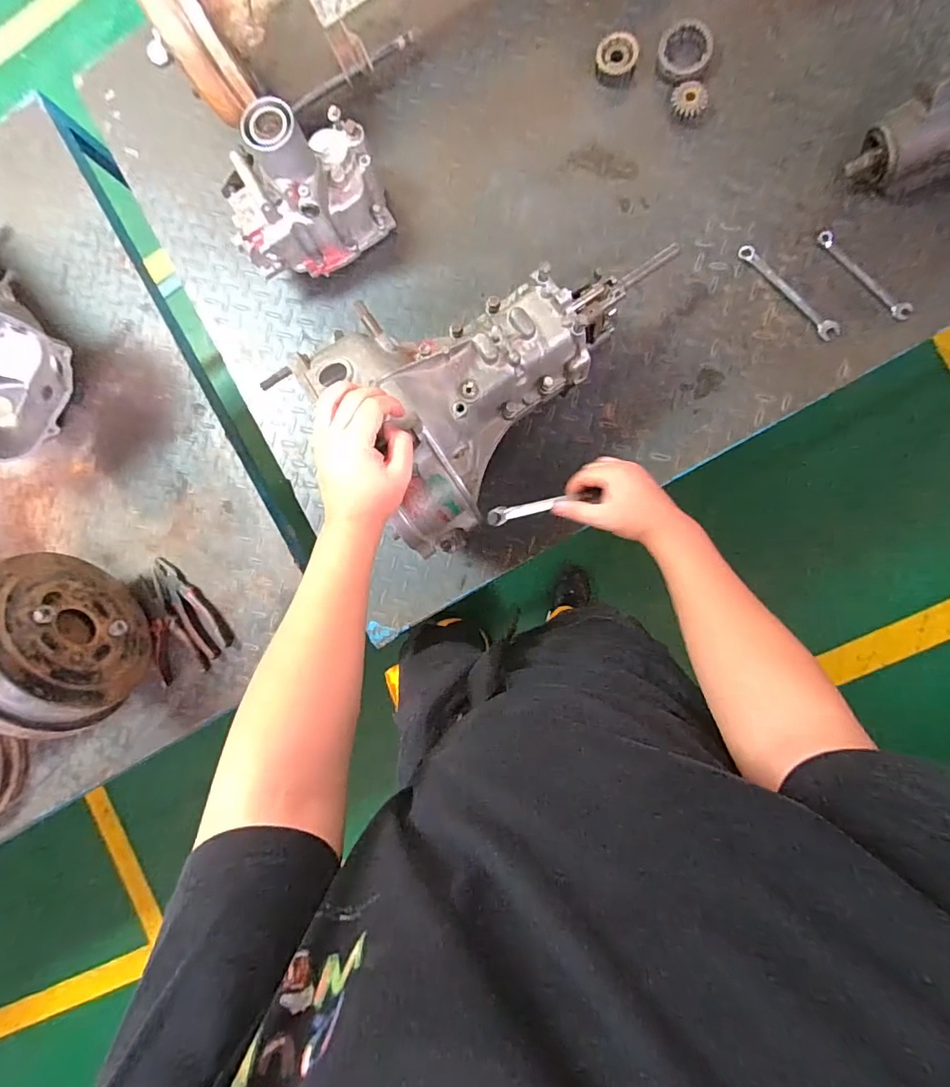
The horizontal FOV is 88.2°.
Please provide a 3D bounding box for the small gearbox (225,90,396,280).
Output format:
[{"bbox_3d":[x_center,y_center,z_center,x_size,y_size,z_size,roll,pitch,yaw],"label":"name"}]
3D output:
[{"bbox_3d":[-0.247,-0.497,0.690,0.219,0.192,0.141,-23,89,9],"label":"small gearbox"}]

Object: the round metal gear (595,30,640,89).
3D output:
[{"bbox_3d":[0.202,-0.690,0.696,0.056,0.016,0.065,4,93,8],"label":"round metal gear"}]

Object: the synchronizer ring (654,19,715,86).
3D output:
[{"bbox_3d":[0.293,-0.686,0.686,0.076,0.019,0.087,-2,92,8],"label":"synchronizer ring"}]

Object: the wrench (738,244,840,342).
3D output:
[{"bbox_3d":[0.432,-0.348,0.678,0.024,0.016,0.176,-43,86,8],"label":"wrench"}]

